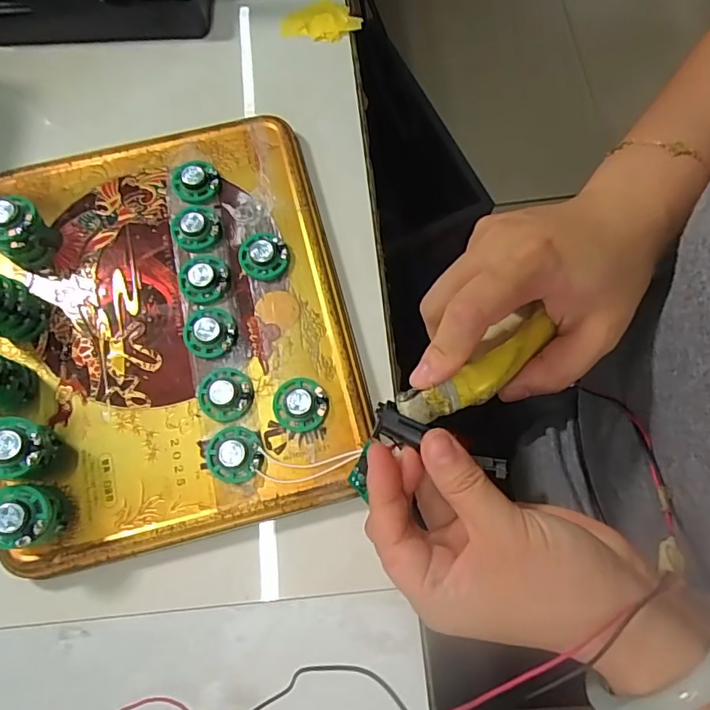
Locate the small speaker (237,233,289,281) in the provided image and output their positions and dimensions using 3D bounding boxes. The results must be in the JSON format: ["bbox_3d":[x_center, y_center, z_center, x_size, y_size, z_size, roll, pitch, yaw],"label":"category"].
[{"bbox_3d":[-0.052,-0.056,0.289,0.027,0.009,0.026,0,74,1],"label":"small speaker"}]

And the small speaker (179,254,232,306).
[{"bbox_3d":[-0.084,-0.043,0.283,0.028,0.009,0.030,0,74,1],"label":"small speaker"}]

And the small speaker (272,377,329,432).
[{"bbox_3d":[-0.028,0.024,0.261,0.028,0.011,0.028,0,74,1],"label":"small speaker"}]

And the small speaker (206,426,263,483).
[{"bbox_3d":[-0.061,0.050,0.256,0.027,0.010,0.027,0,74,1],"label":"small speaker"}]

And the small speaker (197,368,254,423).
[{"bbox_3d":[-0.068,0.020,0.265,0.029,0.007,0.027,-2,74,1],"label":"small speaker"}]

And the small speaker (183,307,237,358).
[{"bbox_3d":[-0.079,-0.013,0.275,0.027,0.009,0.028,0,74,1],"label":"small speaker"}]

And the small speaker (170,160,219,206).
[{"bbox_3d":[-0.096,-0.104,0.303,0.028,0.011,0.031,-23,75,-5],"label":"small speaker"}]

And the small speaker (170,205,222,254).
[{"bbox_3d":[-0.092,-0.074,0.294,0.027,0.009,0.031,-26,75,-6],"label":"small speaker"}]

